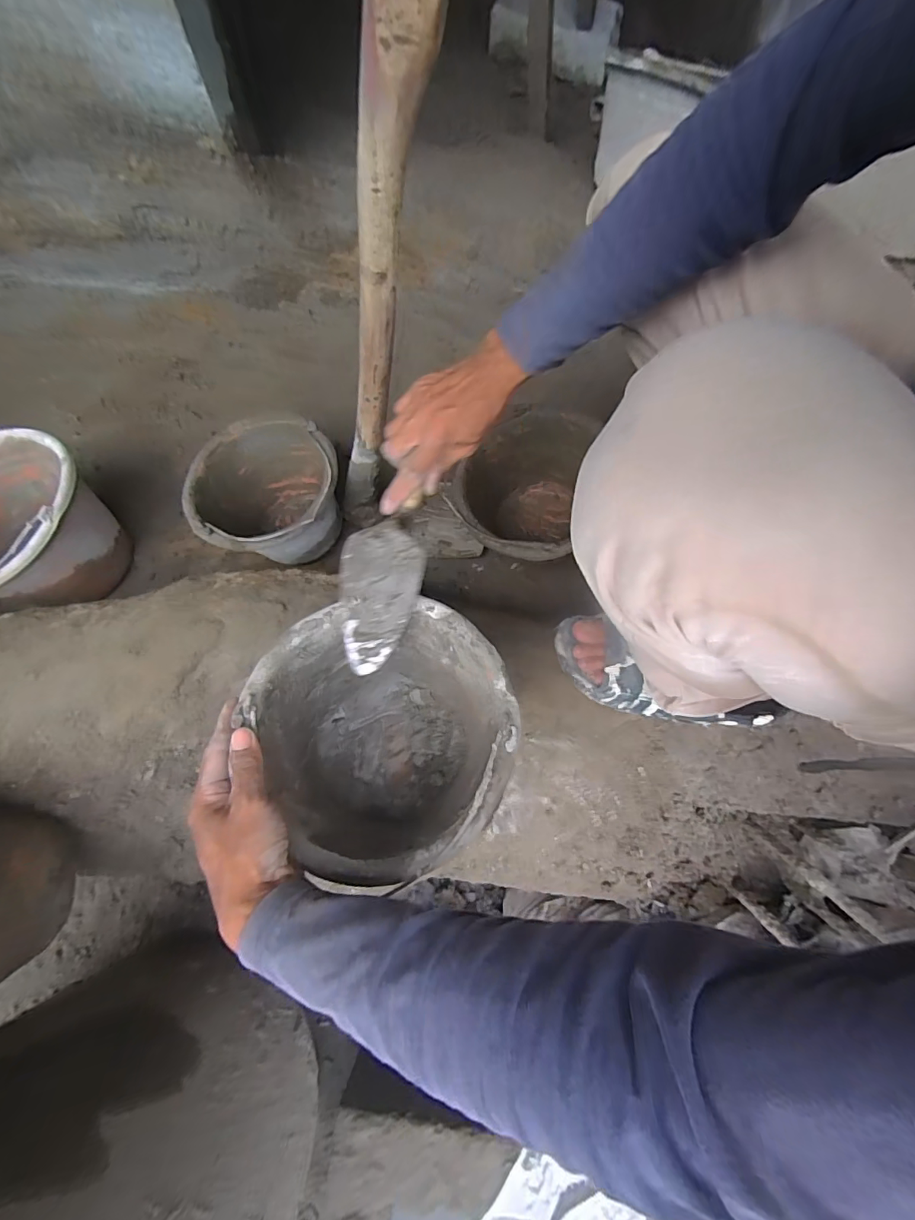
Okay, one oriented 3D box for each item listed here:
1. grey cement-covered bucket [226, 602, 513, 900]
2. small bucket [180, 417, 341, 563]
[{"bbox_3d":[-0.062,0.119,0.493,0.224,0.182,0.239,0,72,0],"label":"grey cement-covered bucket"},{"bbox_3d":[-0.308,-0.174,0.809,0.235,0.225,0.240,0,72,0],"label":"small bucket"}]

